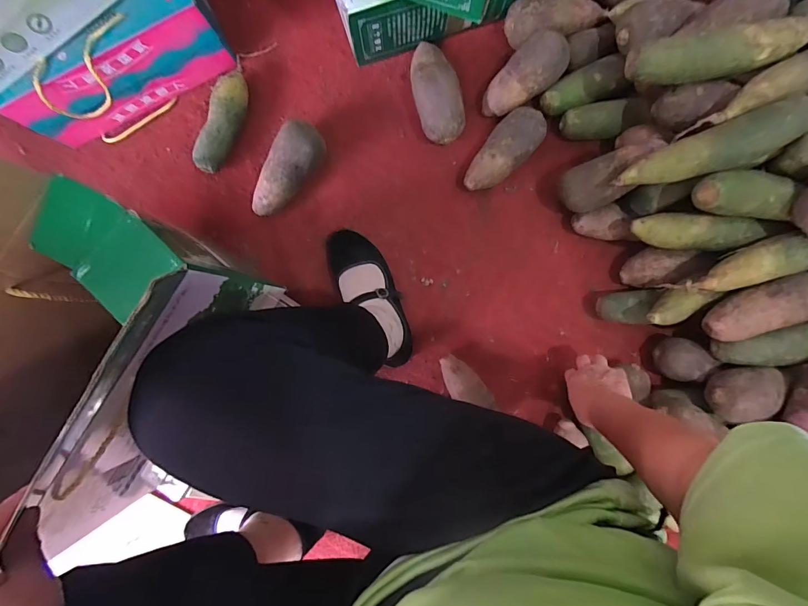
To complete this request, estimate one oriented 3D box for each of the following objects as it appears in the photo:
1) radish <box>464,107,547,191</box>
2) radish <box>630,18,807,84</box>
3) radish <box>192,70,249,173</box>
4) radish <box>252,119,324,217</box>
[{"bbox_3d":[0.164,-0.246,0.648,0.071,0.060,0.156,39,91,2],"label":"radish"},{"bbox_3d":[0.401,-0.325,0.513,0.196,0.056,0.056,2,125,18],"label":"radish"},{"bbox_3d":[-0.306,-0.305,0.668,0.052,0.049,0.172,17,90,3],"label":"radish"},{"bbox_3d":[-0.201,-0.221,0.655,0.074,0.077,0.162,43,91,3],"label":"radish"}]

